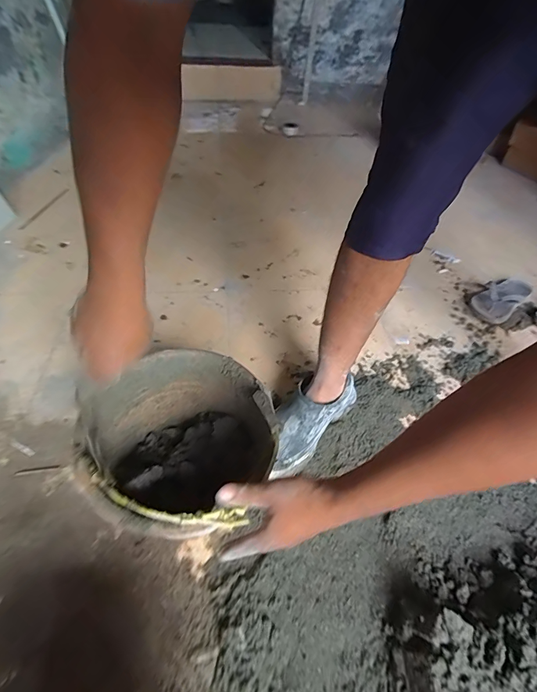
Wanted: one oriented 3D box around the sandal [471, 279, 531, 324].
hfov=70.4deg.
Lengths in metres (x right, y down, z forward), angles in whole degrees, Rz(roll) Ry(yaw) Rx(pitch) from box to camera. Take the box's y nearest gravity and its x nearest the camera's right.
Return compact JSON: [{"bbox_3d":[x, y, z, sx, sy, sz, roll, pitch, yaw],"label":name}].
[{"bbox_3d":[0.660,-0.146,1.072,0.215,0.053,0.104,-34,56,-31],"label":"sandal"}]

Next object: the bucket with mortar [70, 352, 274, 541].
[{"bbox_3d":[-0.128,0.143,0.563,0.259,0.197,0.275,7,45,4],"label":"bucket with mortar"}]

